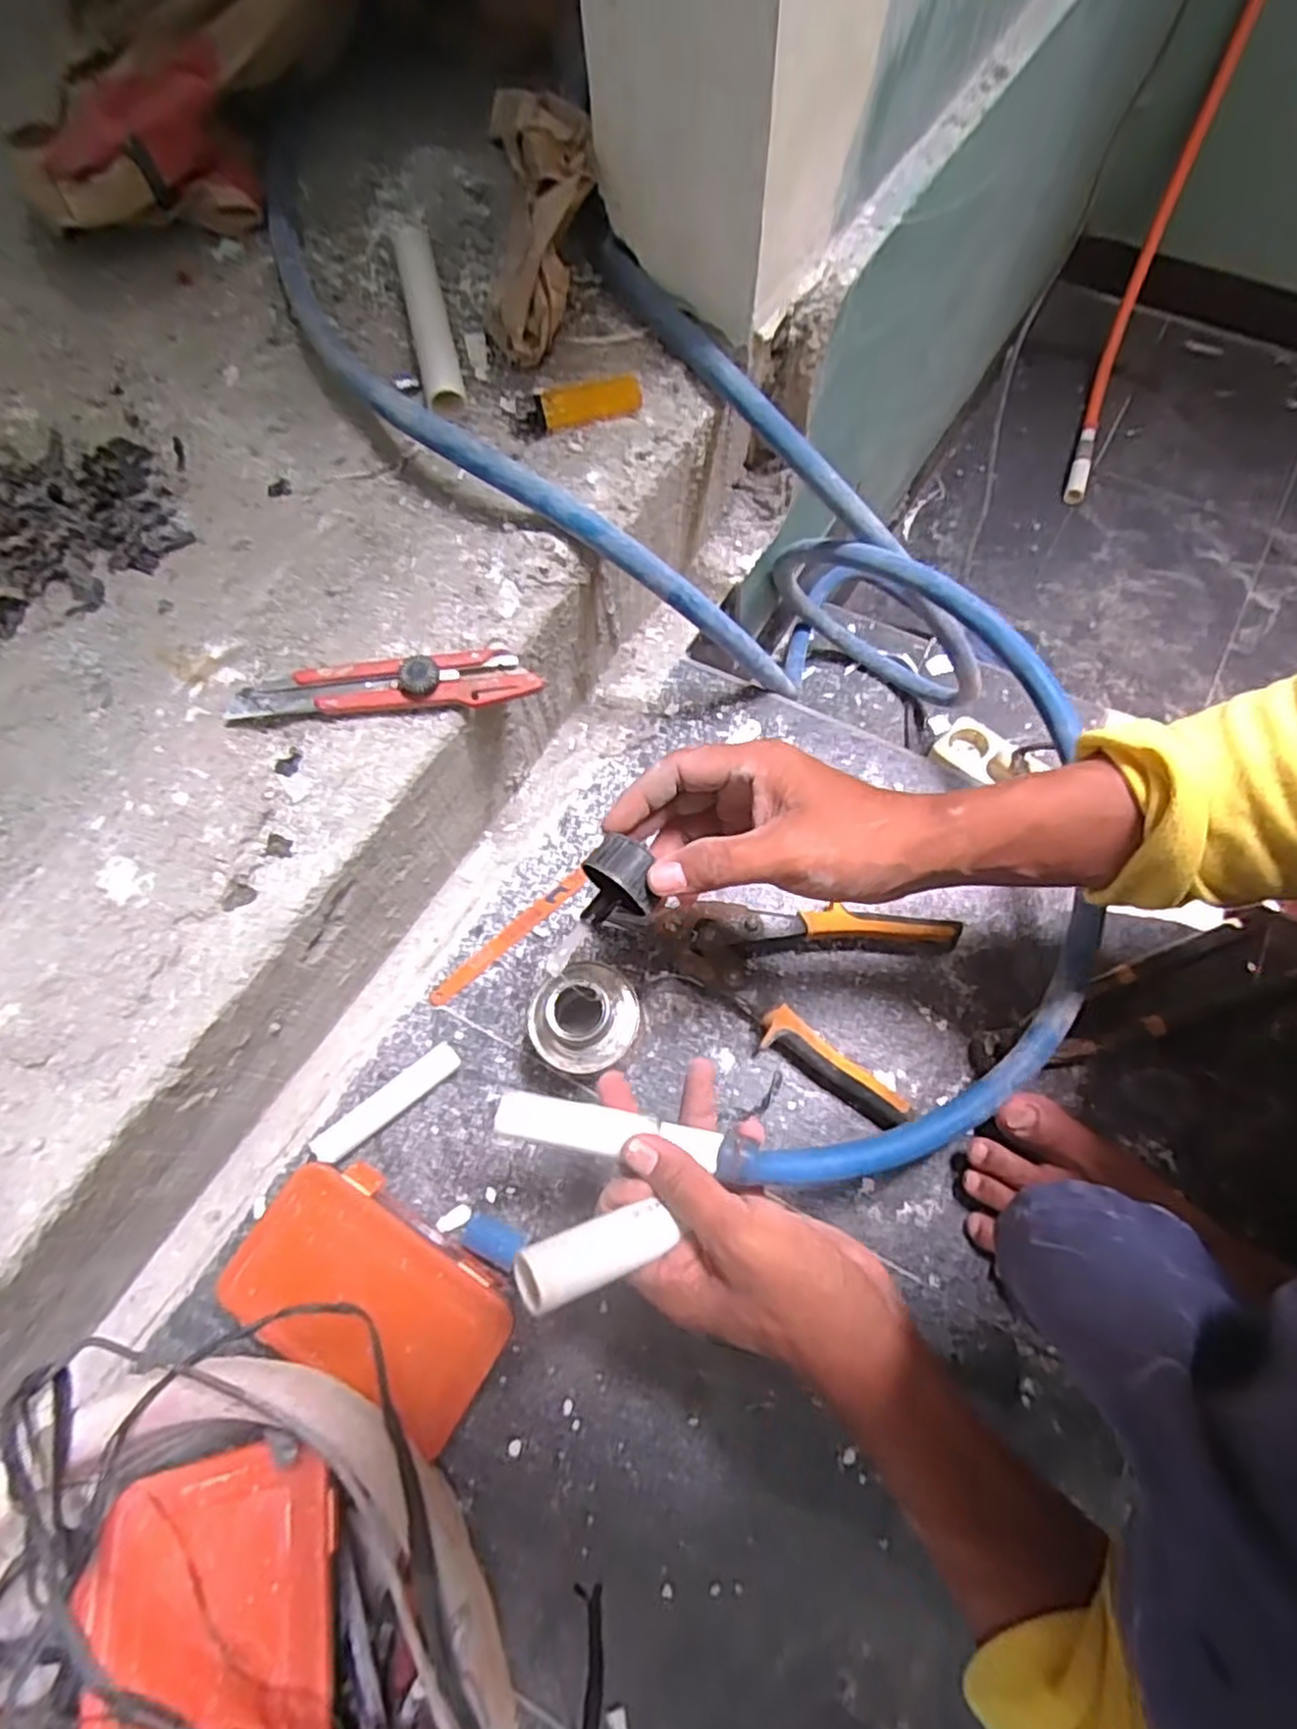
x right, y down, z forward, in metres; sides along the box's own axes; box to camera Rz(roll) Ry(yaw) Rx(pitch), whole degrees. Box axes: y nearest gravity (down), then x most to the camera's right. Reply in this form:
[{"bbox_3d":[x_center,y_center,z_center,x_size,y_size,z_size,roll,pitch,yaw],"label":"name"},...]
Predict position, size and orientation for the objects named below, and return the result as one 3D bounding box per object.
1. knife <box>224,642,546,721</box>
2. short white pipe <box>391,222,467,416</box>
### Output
[{"bbox_3d":[-0.151,-0.104,0.422,0.167,0.016,0.038,-12,70,-2],"label":"knife"},{"bbox_3d":[-0.154,-0.382,0.509,0.027,0.021,0.176,-14,70,-3],"label":"short white pipe"}]

